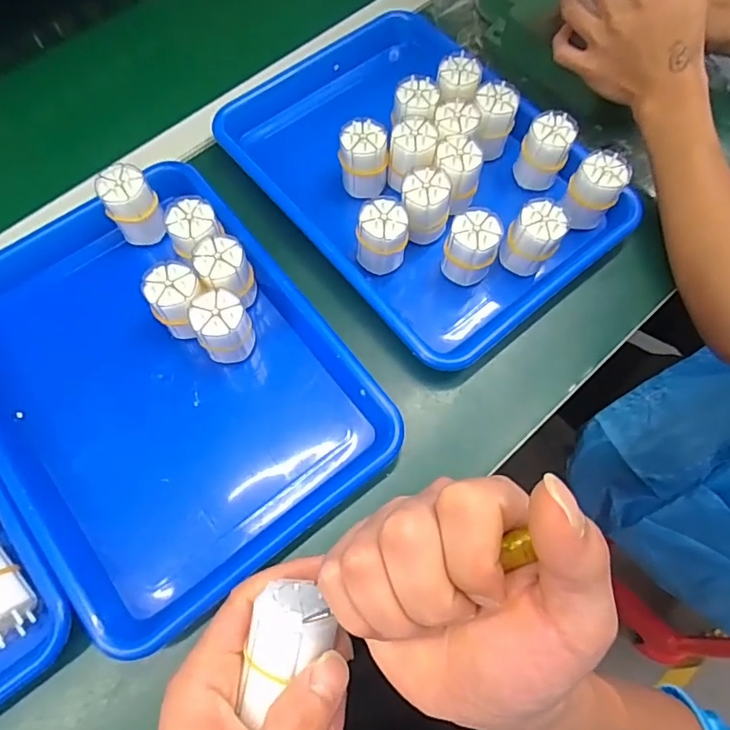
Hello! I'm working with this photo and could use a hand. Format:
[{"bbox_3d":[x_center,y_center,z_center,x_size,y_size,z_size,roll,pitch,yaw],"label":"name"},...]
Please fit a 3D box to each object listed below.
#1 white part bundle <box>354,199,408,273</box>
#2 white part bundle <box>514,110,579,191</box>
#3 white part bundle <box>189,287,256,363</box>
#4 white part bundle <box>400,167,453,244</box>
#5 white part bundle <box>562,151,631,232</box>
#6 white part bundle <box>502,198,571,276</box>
[{"bbox_3d":[0.014,-0.104,0.421,0.039,0.049,0.034,16,69,6],"label":"white part bundle"},{"bbox_3d":[0.156,-0.183,0.459,0.038,0.065,0.032,17,70,6],"label":"white part bundle"},{"bbox_3d":[-0.107,-0.027,0.398,0.038,0.062,0.038,0,69,0],"label":"white part bundle"},{"bbox_3d":[0.051,-0.129,0.434,0.041,0.055,0.035,7,69,2],"label":"white part bundle"},{"bbox_3d":[0.194,-0.147,0.443,0.038,0.061,0.033,40,74,14],"label":"white part bundle"},{"bbox_3d":[0.136,-0.100,0.429,0.040,0.064,0.034,28,71,10],"label":"white part bundle"}]

